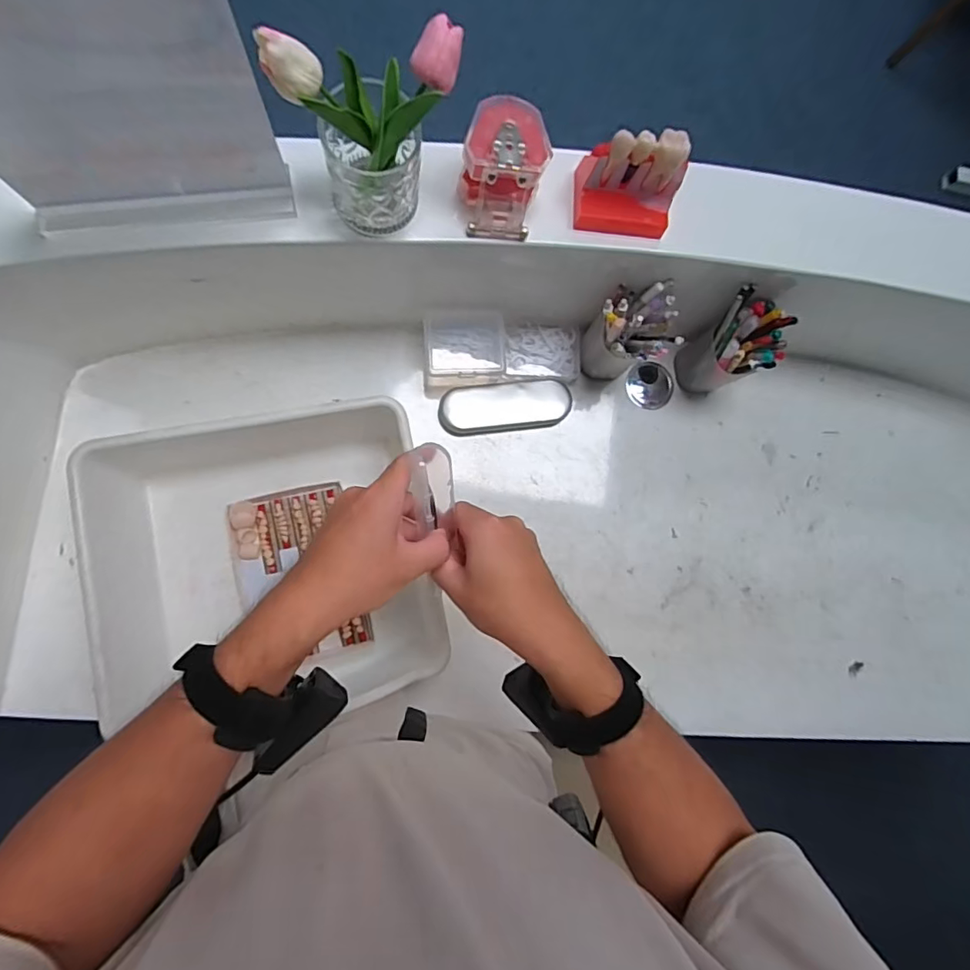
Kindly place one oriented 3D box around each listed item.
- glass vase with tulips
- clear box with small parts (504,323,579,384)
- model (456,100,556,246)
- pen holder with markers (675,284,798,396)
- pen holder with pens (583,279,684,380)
[{"bbox_3d":[-0.090,-0.276,0.425,0.133,0.137,0.078,-7,88,-10],"label":"glass vase with tulips"},{"bbox_3d":[0.077,-0.177,0.697,0.100,0.022,0.074,2,84,-7],"label":"clear box with small parts"},{"bbox_3d":[0.016,-0.285,0.478,0.072,0.066,0.089,7,86,-10],"label":"model"},{"bbox_3d":[0.310,-0.172,0.664,0.078,0.159,0.077,3,87,-10],"label":"pen holder with markers"},{"bbox_3d":[0.169,-0.181,0.649,0.078,0.151,0.076,4,86,-10],"label":"pen holder with pens"}]

